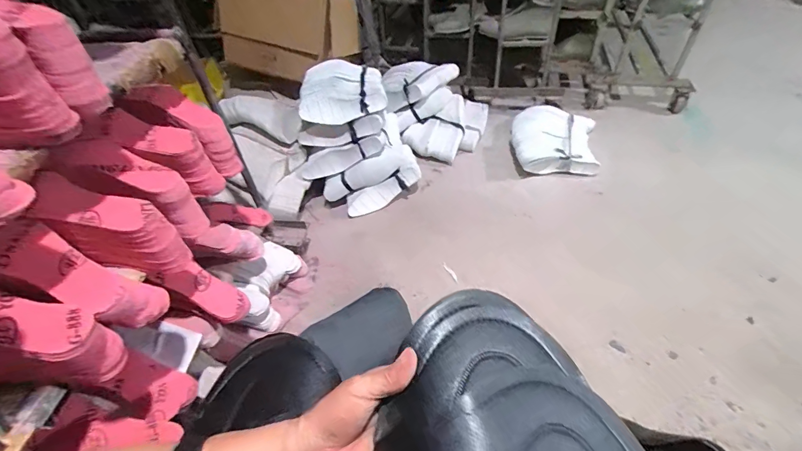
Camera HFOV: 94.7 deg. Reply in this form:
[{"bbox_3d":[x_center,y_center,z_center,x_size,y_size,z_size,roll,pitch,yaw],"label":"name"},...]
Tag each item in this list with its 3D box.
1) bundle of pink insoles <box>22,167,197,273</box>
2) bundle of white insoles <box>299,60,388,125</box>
[{"bbox_3d":[-0.442,0.010,0.565,0.186,0.145,0.074,7,47,12],"label":"bundle of pink insoles"},{"bbox_3d":[-0.186,-0.439,1.172,0.253,0.074,0.298,-8,46,-2],"label":"bundle of white insoles"}]

